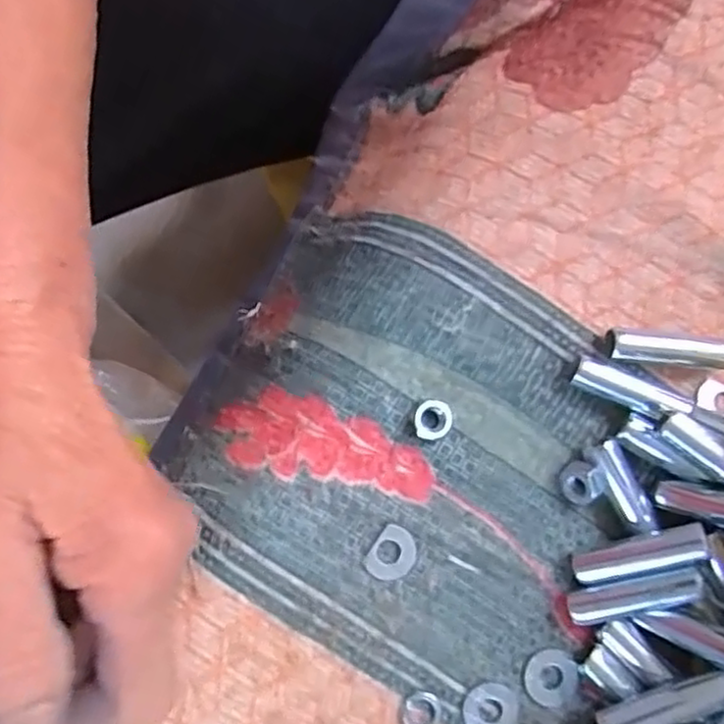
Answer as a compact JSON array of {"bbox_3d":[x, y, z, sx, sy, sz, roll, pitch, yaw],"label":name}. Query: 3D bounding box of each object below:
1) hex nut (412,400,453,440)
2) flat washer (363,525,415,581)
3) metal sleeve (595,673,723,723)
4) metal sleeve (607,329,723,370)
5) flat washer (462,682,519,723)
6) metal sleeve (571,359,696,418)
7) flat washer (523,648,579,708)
[{"bbox_3d":[0.024,0.020,0.246,0.013,0.006,0.013,-9,83,-5],"label":"hex nut"},{"bbox_3d":[0.010,0.065,0.243,0.015,0.004,0.018,36,84,-4],"label":"flat washer"},{"bbox_3d":[0.095,0.109,0.225,0.044,0.006,0.010,-26,80,12],"label":"metal sleeve"},{"bbox_3d":[0.107,-0.004,0.248,0.044,0.009,0.010,6,82,-3],"label":"metal sleeve"},{"bbox_3d":[0.043,0.117,0.240,0.019,0.004,0.018,0,82,-4],"label":"flat washer"},{"bbox_3d":[0.092,0.011,0.246,0.040,0.010,0.009,23,81,0],"label":"metal sleeve"},{"bbox_3d":[0.065,0.108,0.244,0.018,0.004,0.019,0,82,-4],"label":"flat washer"}]

